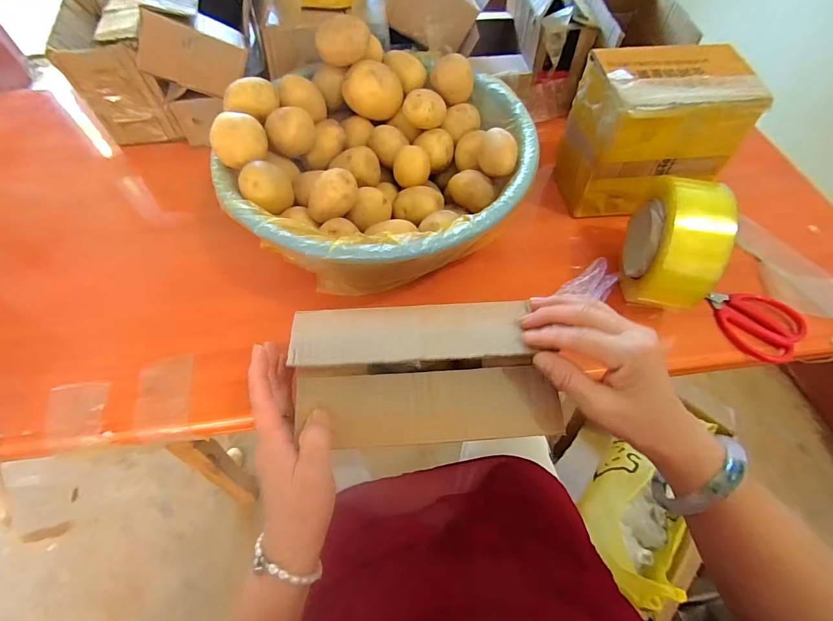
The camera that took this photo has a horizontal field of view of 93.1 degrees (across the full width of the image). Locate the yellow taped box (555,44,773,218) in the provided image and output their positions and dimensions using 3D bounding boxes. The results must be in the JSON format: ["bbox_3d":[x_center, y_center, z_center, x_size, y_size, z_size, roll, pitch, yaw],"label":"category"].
[{"bbox_3d":[0.268,-0.205,0.462,0.153,0.137,0.111,-4,60,-2],"label":"yellow taped box"}]

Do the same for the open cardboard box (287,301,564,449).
[{"bbox_3d":[0.004,0.048,0.315,0.200,0.060,0.098,-4,60,-2],"label":"open cardboard box"}]

